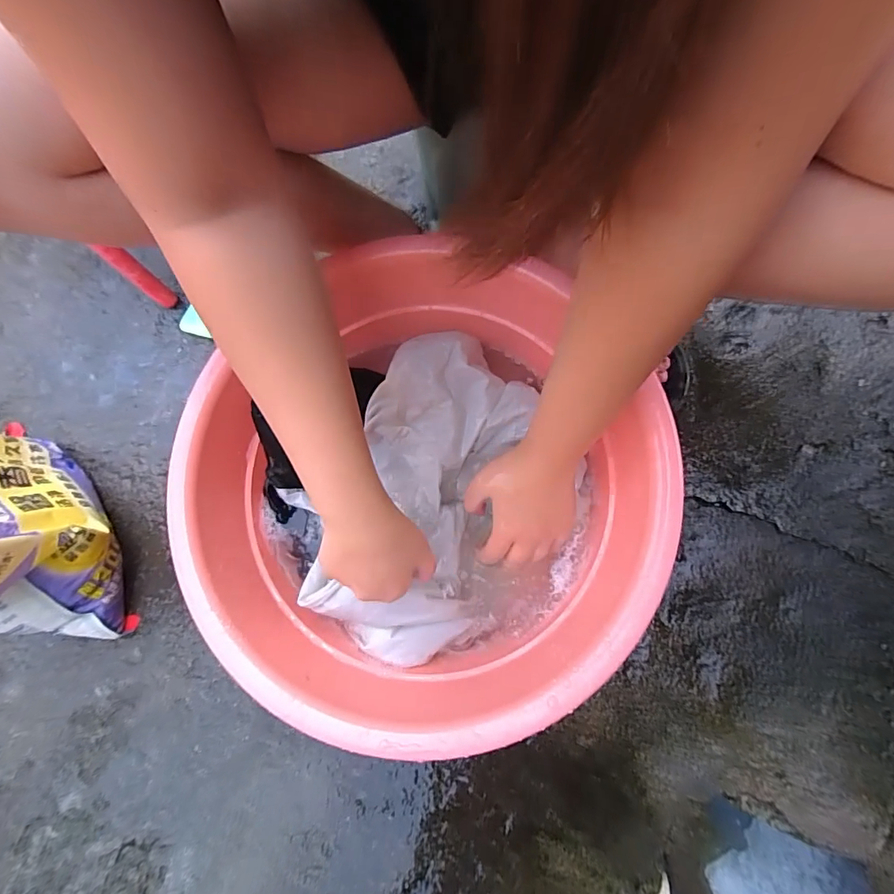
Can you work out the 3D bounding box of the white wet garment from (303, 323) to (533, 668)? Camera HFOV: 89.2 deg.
[{"bbox_3d":[-0.030,0.043,0.462,0.176,0.068,0.325,11,83,3],"label":"white wet garment"}]

